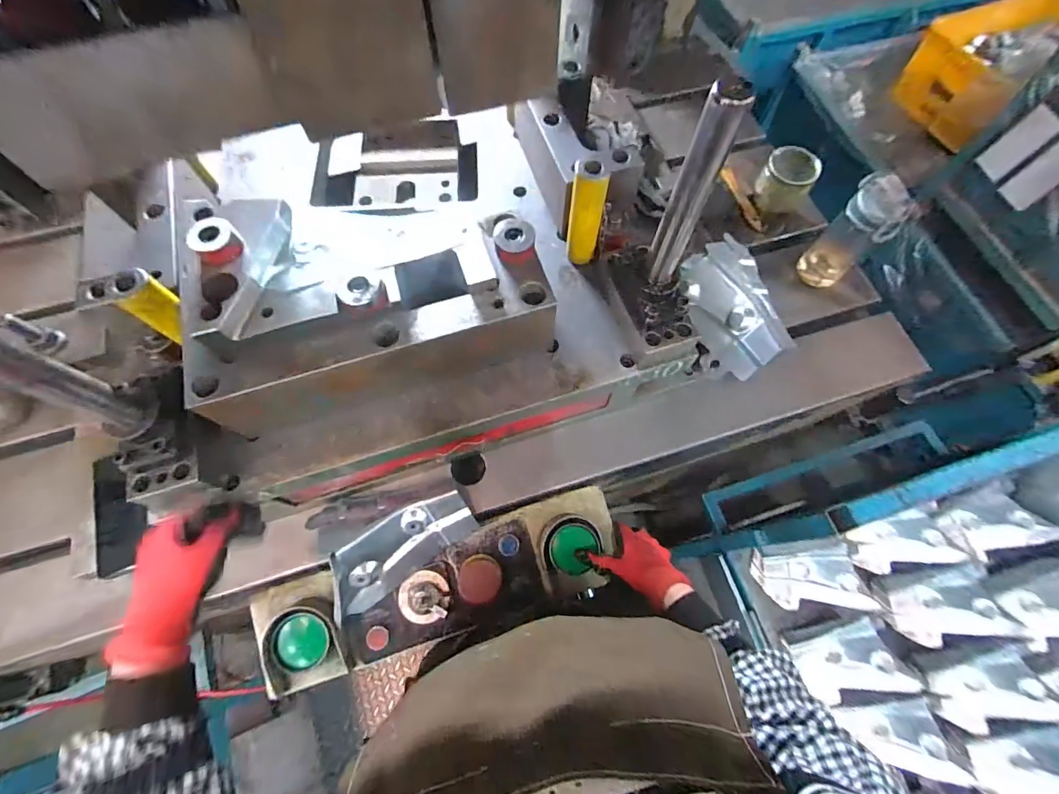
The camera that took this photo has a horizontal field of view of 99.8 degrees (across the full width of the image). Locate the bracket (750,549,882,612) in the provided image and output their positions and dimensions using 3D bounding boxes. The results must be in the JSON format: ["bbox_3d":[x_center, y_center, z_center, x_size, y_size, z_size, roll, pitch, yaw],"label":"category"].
[{"bbox_3d":[0.599,0.386,0.960,0.210,0.055,0.117,-8,86,19],"label":"bracket"}]

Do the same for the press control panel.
[{"bbox_3d":[-0.106,0.278,0.616,0.473,0.116,0.154,-15,69,-7],"label":"press control panel"}]

